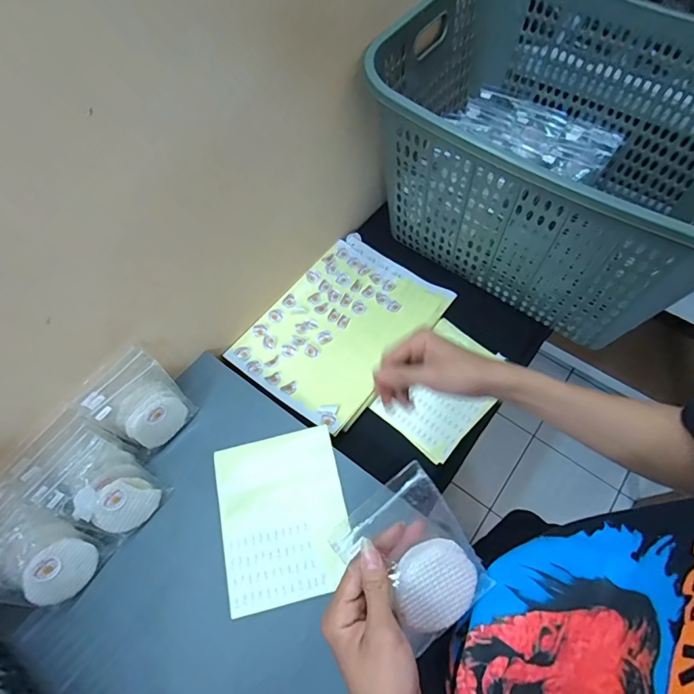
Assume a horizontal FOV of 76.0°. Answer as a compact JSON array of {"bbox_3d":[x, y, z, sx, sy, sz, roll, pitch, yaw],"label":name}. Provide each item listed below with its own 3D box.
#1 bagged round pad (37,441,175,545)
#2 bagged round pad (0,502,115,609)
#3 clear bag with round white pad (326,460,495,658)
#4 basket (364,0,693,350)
[{"bbox_3d":[-0.294,0.184,0.557,0.023,0.128,0.087,3,51,44],"label":"bagged round pad"},{"bbox_3d":[-0.357,0.252,0.519,0.011,0.133,0.096,9,58,49],"label":"bagged round pad"},{"bbox_3d":[0.061,0.186,0.386,0.096,0.012,0.143,-36,98,-13],"label":"clear bag with round white pad"},{"bbox_3d":[0.349,-0.305,0.727,0.546,0.313,0.458,36,69,18],"label":"basket"}]

